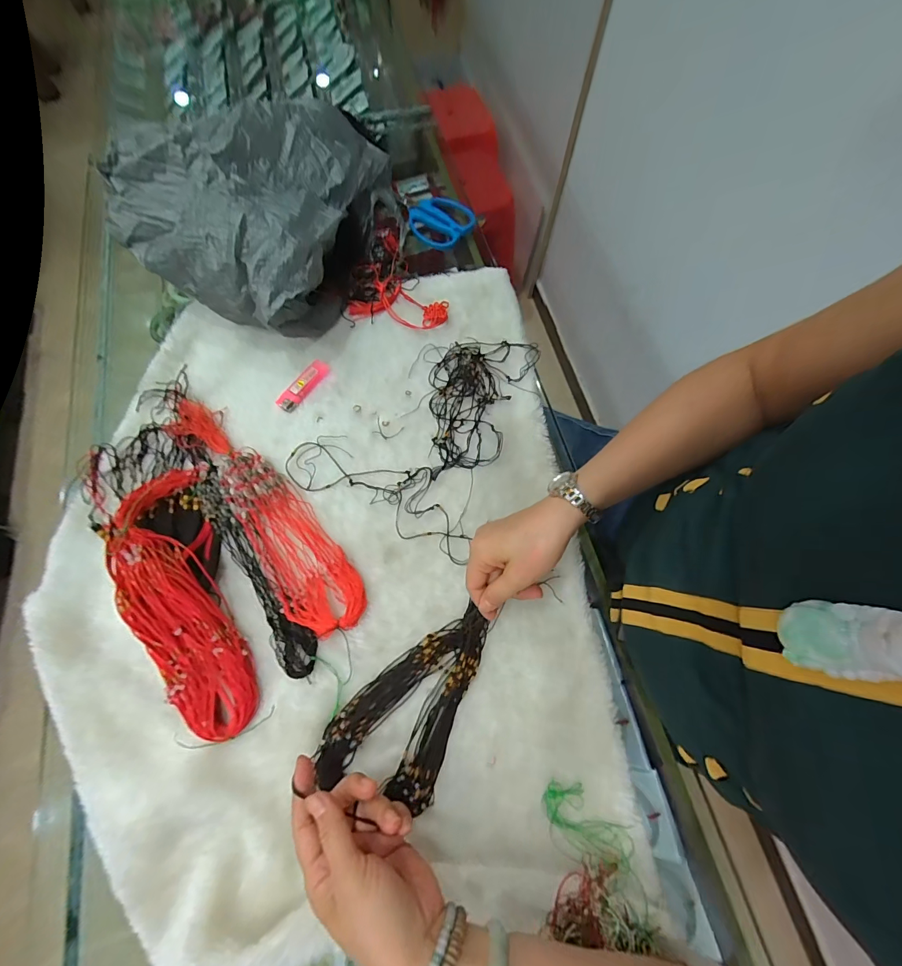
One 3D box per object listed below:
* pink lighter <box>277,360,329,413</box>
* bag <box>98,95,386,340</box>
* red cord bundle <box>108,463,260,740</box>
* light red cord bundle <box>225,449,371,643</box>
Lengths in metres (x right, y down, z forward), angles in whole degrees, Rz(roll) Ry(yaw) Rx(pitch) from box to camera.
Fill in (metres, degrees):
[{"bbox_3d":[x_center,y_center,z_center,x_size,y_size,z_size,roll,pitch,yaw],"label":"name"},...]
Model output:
[{"bbox_3d":[-0.186,-0.125,0.496,0.023,0.015,0.079,35,73,11],"label":"pink lighter"},{"bbox_3d":[-0.221,-0.365,0.507,0.261,0.150,0.330,28,72,9],"label":"bag"},{"bbox_3d":[-0.272,0.109,0.387,0.087,0.044,0.273,-22,72,-8],"label":"red cord bundle"},{"bbox_3d":[-0.176,0.058,0.424,0.079,0.023,0.225,-34,74,-12],"label":"light red cord bundle"}]

